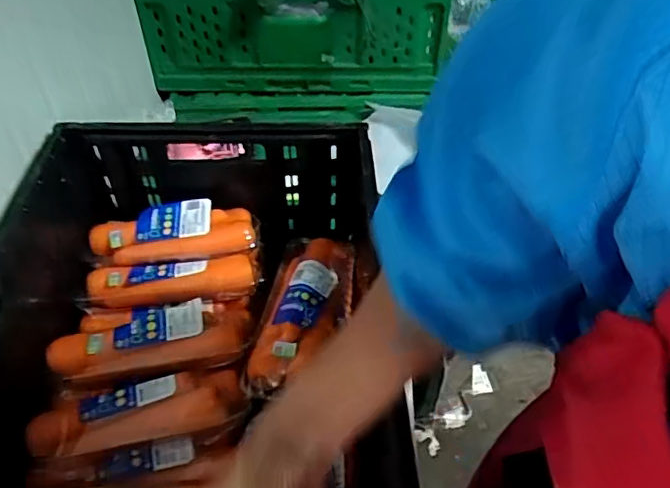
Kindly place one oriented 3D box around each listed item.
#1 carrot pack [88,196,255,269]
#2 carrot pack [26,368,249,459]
[{"bbox_3d":[-0.218,-0.016,0.757,0.212,0.036,0.083,-5,67,-2],"label":"carrot pack"},{"bbox_3d":[-0.206,0.174,0.588,0.222,0.046,0.086,-7,47,-7],"label":"carrot pack"}]

